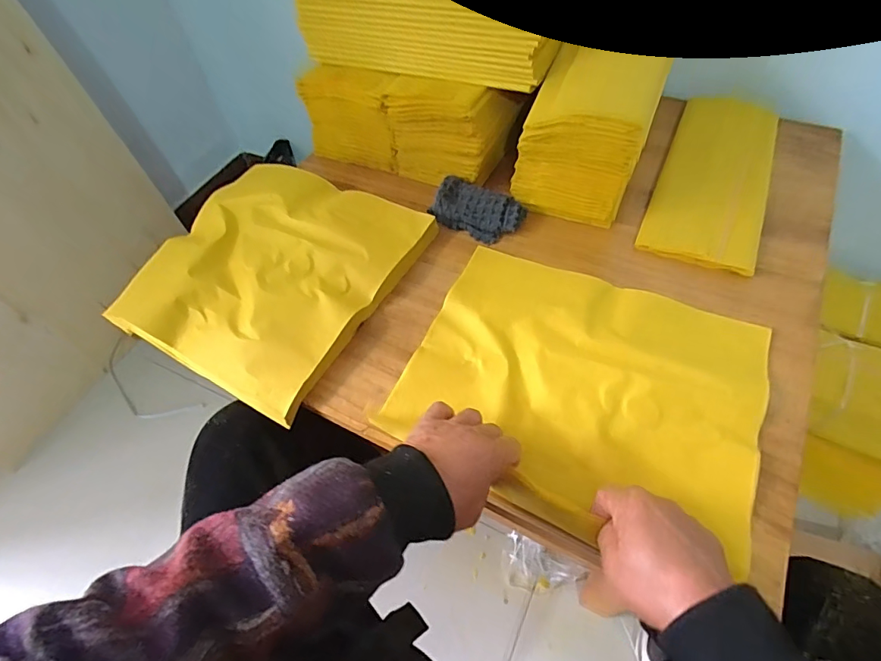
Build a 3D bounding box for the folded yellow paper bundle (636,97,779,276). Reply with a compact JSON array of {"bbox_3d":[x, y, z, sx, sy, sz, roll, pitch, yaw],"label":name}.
[{"bbox_3d":[0.349,-0.206,0.596,0.121,0.016,0.324,19,60,17],"label":"folded yellow paper bundle"}]

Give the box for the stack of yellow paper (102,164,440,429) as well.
[{"bbox_3d":[-0.202,-0.076,0.555,0.285,0.035,0.285,23,61,19],"label":"stack of yellow paper"}]

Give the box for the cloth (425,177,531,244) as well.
[{"bbox_3d":[0.045,-0.150,0.586,0.111,0.014,0.068,28,79,15],"label":"cloth"}]

